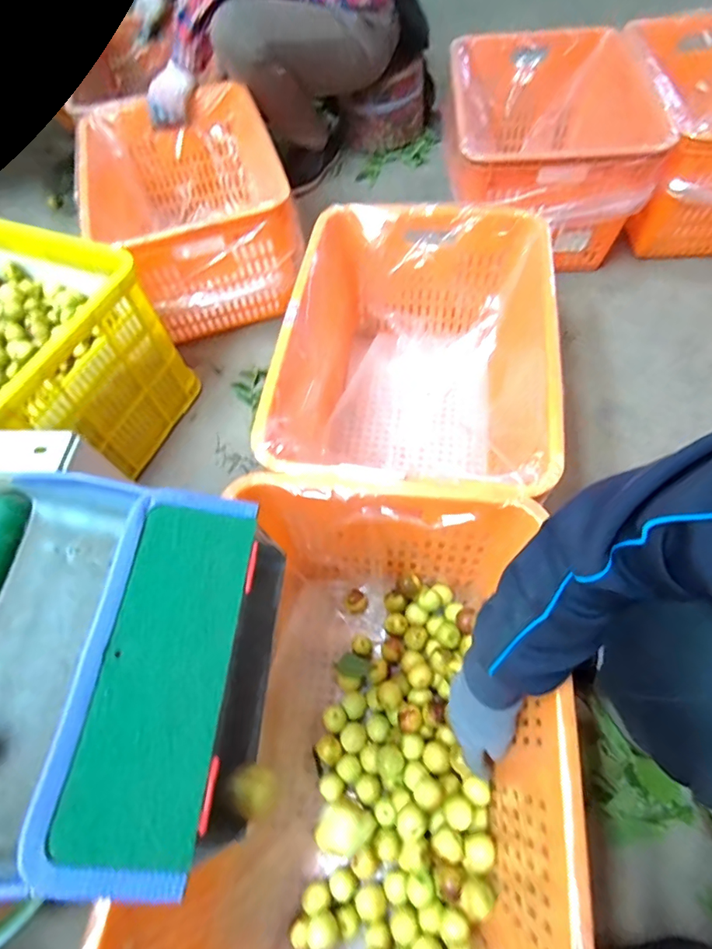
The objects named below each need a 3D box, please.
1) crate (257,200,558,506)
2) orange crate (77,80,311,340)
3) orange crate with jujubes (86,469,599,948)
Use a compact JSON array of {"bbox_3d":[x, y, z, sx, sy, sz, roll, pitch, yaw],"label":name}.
[{"bbox_3d":[0.104,-0.153,0.773,0.400,0.272,0.519,7,61,8],"label":"crate"},{"bbox_3d":[-0.352,-0.570,1.033,0.371,0.259,0.512,-18,60,-6],"label":"orange crate"},{"bbox_3d":[0.013,0.300,0.525,0.352,0.273,0.515,5,61,7],"label":"orange crate with jujubes"}]

